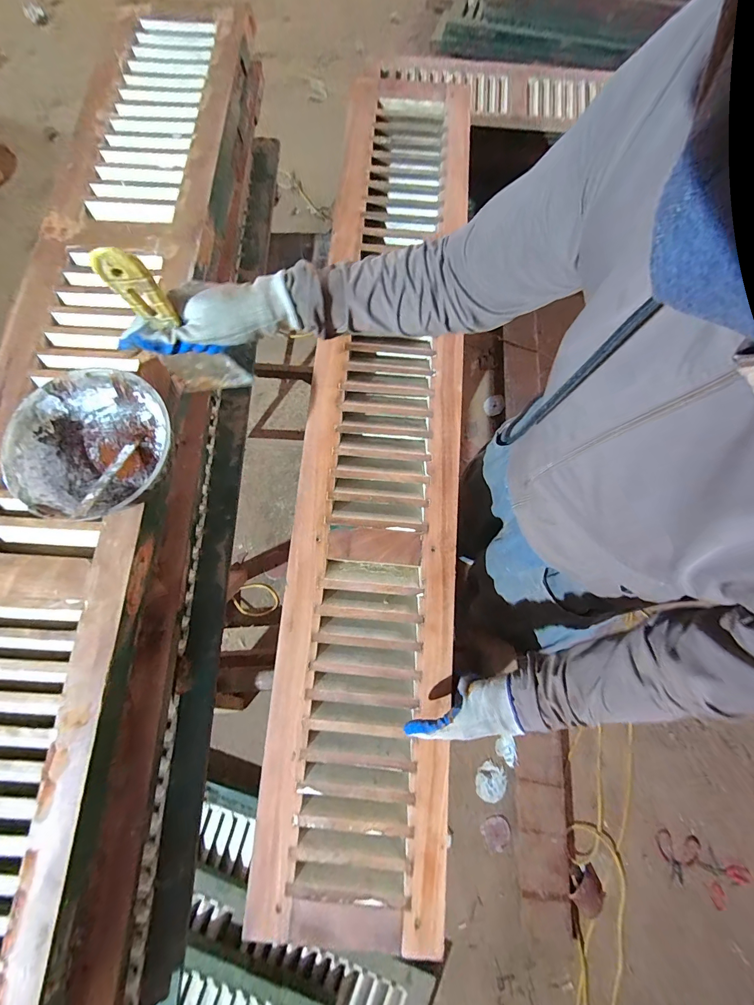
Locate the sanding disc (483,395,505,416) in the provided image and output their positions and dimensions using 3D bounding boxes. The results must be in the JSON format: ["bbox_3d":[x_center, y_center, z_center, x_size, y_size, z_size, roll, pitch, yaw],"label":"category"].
[{"bbox_3d":[0.483,-0.400,1.494,0.085,0.005,0.079,0,89,15],"label":"sanding disc"}]

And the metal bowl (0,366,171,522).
[{"bbox_3d":[-0.382,-0.077,0.507,0.194,0.069,0.206,42,80,8],"label":"metal bowl"}]

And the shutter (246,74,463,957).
[{"bbox_3d":[0.017,-0.232,0.697,0.275,0.060,1.467,4,77,0],"label":"shutter"}]

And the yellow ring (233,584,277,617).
[{"bbox_3d":[-0.442,0.354,1.324,0.161,0.017,0.112,3,77,0],"label":"yellow ring"}]

